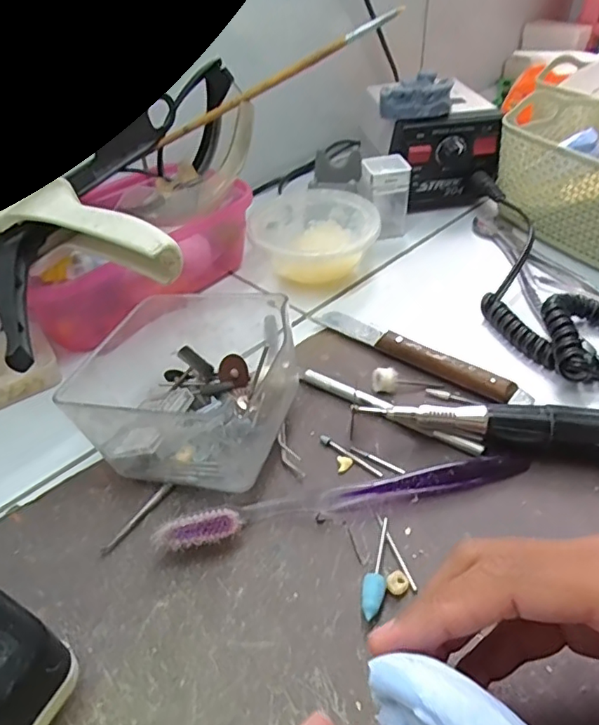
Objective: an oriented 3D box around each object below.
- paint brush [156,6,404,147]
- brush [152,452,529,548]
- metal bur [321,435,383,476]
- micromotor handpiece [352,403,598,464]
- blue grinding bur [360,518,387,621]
[{"bbox_3d":[-0.017,-0.204,0.397,0.195,0.008,0.011,-25,43,8],"label":"paint brush"},{"bbox_3d":[0.027,0.065,0.276,0.188,0.018,0.018,-11,42,-9],"label":"brush"},{"bbox_3d":[0.028,0.050,0.303,0.041,0.004,0.004,27,50,27],"label":"metal bur"},{"bbox_3d":[0.134,0.037,0.295,0.195,0.027,0.027,6,42,11],"label":"micromotor handpiece"},{"bbox_3d":[0.036,0.093,0.251,0.010,0.010,0.050,10,43,15],"label":"blue grinding bur"}]

